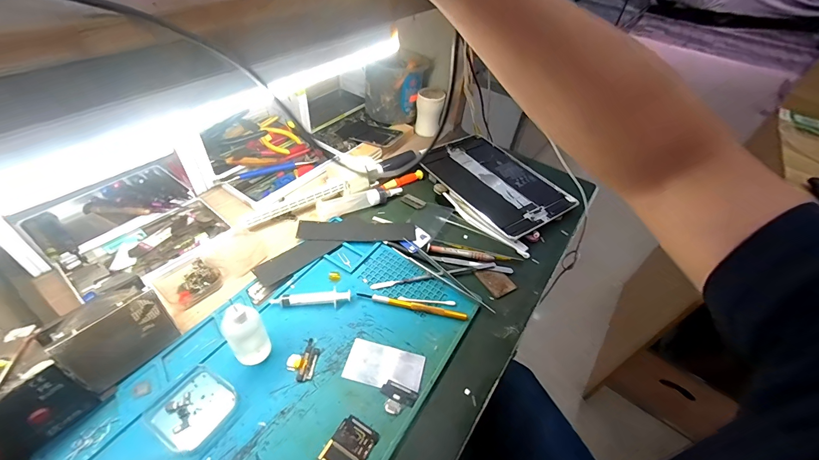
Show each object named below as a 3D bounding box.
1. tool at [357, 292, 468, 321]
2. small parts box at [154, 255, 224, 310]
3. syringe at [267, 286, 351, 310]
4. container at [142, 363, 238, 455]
[{"bbox_3d":[0.004,0.091,0.431,0.134,0.008,0.012,12,46,5],"label":"tool"},{"bbox_3d":[-0.263,0.059,0.421,0.059,0.017,0.059,32,51,22],"label":"small parts box"},{"bbox_3d":[-0.117,0.081,0.421,0.092,0.011,0.022,2,46,-5],"label":"syringe"},{"bbox_3d":[-0.204,0.166,0.332,0.066,0.013,0.063,27,49,18],"label":"container"}]

